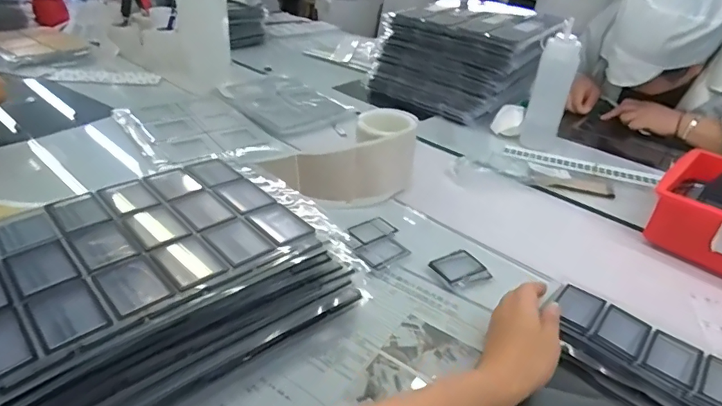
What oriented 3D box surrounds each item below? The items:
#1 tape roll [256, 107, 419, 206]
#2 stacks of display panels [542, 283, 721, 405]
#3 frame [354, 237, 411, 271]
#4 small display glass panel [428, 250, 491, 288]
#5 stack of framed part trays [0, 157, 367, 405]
[{"bbox_3d":[-0.004,-0.060,0.687,0.098,0.091,0.264,26,39,29],"label":"tape roll"},{"bbox_3d":[0.314,0.175,0.433,0.277,0.038,0.084,29,40,32],"label":"stacks of display panels"},{"bbox_3d":[0.027,0.062,0.591,0.068,0.010,0.042,-22,42,-34],"label":"frame"},{"bbox_3d":[0.124,0.082,0.575,0.059,0.004,0.056,-14,38,-26],"label":"small display glass panel"},{"bbox_3d":[-0.198,0.078,0.433,0.322,0.111,0.222,-26,44,-38],"label":"stack of framed part trays"}]

